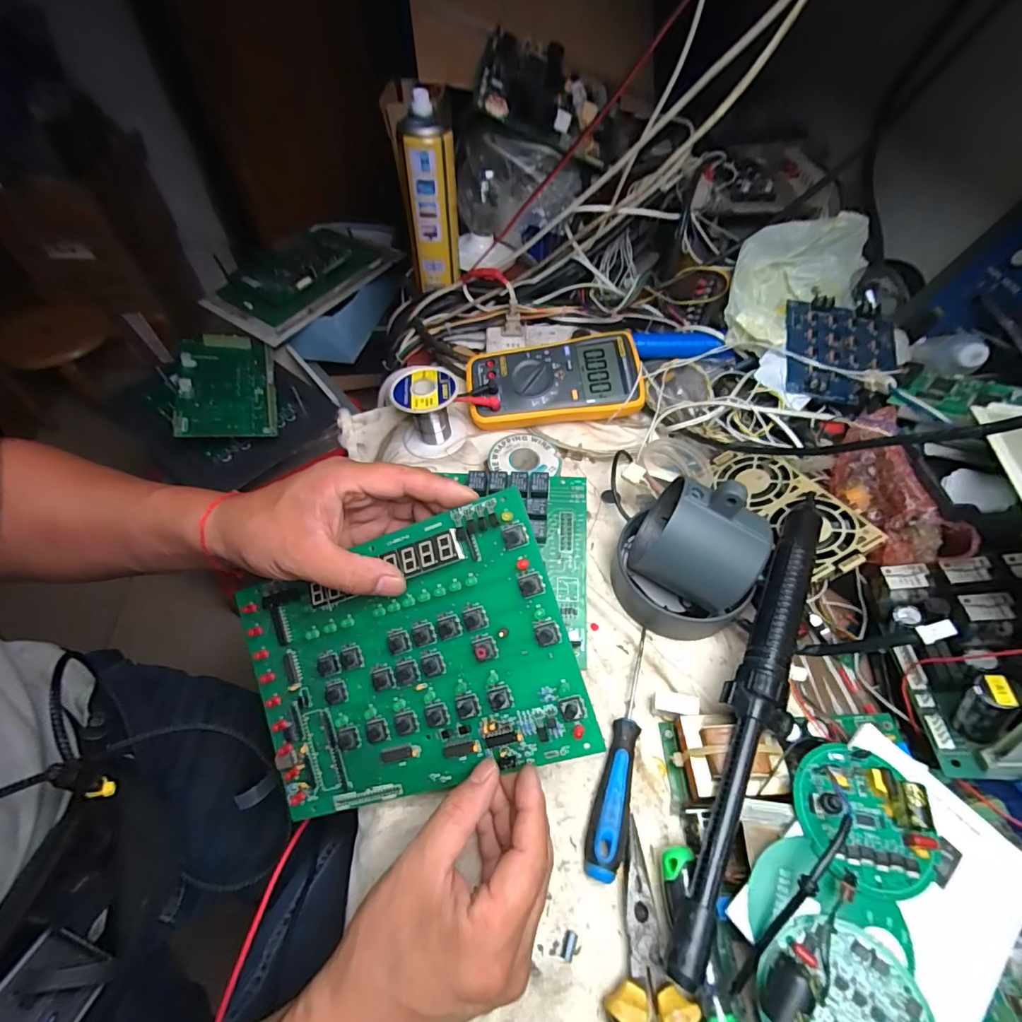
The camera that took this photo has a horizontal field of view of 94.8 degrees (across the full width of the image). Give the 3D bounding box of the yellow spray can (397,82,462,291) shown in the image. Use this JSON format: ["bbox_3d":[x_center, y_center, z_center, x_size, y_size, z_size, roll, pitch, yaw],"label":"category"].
[{"bbox_3d":[-0.102,-0.391,0.593,0.067,0.189,0.077,-8,56,-6],"label":"yellow spray can"}]

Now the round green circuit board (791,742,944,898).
[{"bbox_3d":[0.193,0.167,0.257,0.060,0.023,0.069,-2,55,-2],"label":"round green circuit board"}]

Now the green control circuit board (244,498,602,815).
[{"bbox_3d":[-0.069,0.096,0.295,0.210,0.010,0.154,-20,84,13],"label":"green control circuit board"}]

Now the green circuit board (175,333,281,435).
[{"bbox_3d":[-0.402,-0.179,0.664,0.116,0.013,0.203,-6,59,-26],"label":"green circuit board"}]

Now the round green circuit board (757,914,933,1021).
[{"bbox_3d":[0.156,0.235,0.217,0.070,0.023,0.068,0,55,0],"label":"round green circuit board"}]

